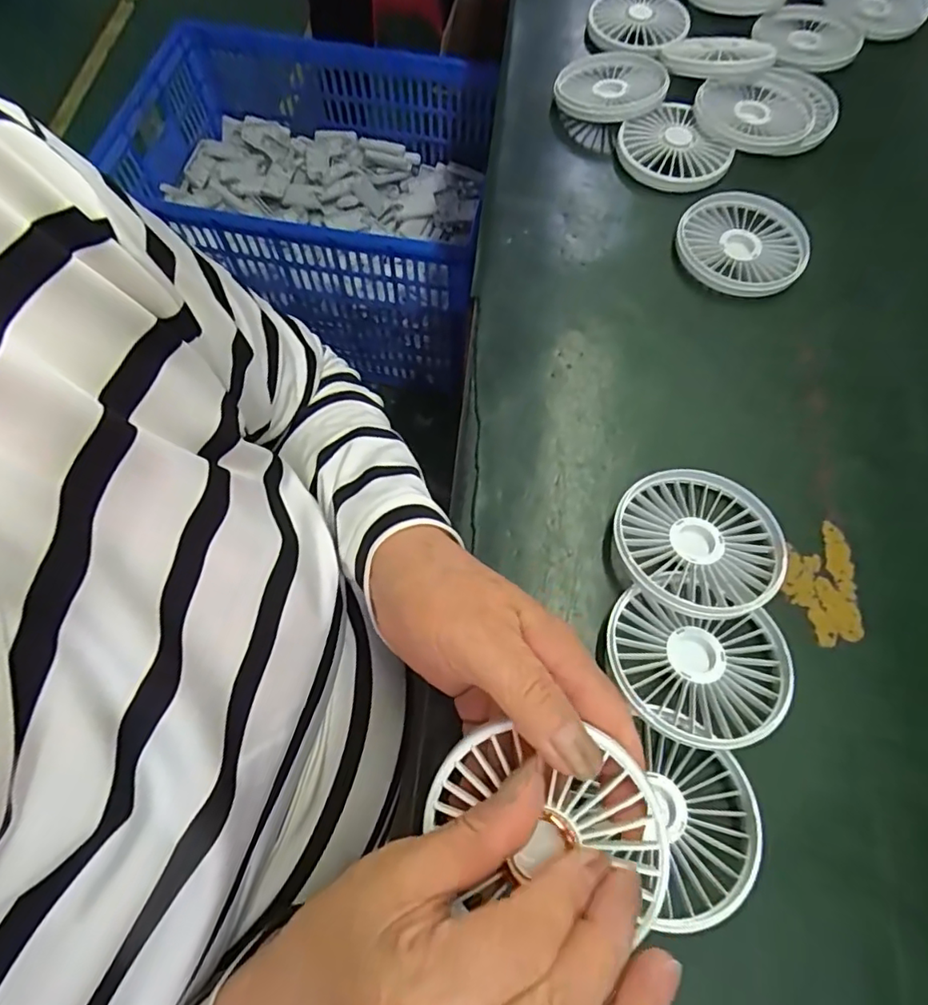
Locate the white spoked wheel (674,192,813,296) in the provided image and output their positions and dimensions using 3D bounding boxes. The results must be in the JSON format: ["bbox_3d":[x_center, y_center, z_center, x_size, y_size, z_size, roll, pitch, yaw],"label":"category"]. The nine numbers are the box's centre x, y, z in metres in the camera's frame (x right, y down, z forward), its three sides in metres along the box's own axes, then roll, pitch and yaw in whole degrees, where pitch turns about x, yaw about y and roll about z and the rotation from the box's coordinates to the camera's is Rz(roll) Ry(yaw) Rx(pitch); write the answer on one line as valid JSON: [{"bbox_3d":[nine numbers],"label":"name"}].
[{"bbox_3d":[0.199,-0.185,0.403,0.089,0.021,0.084,0,67,0],"label":"white spoked wheel"}]

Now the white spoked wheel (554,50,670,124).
[{"bbox_3d":[0.119,-0.335,0.447,0.083,0.015,0.081,0,67,0],"label":"white spoked wheel"}]

